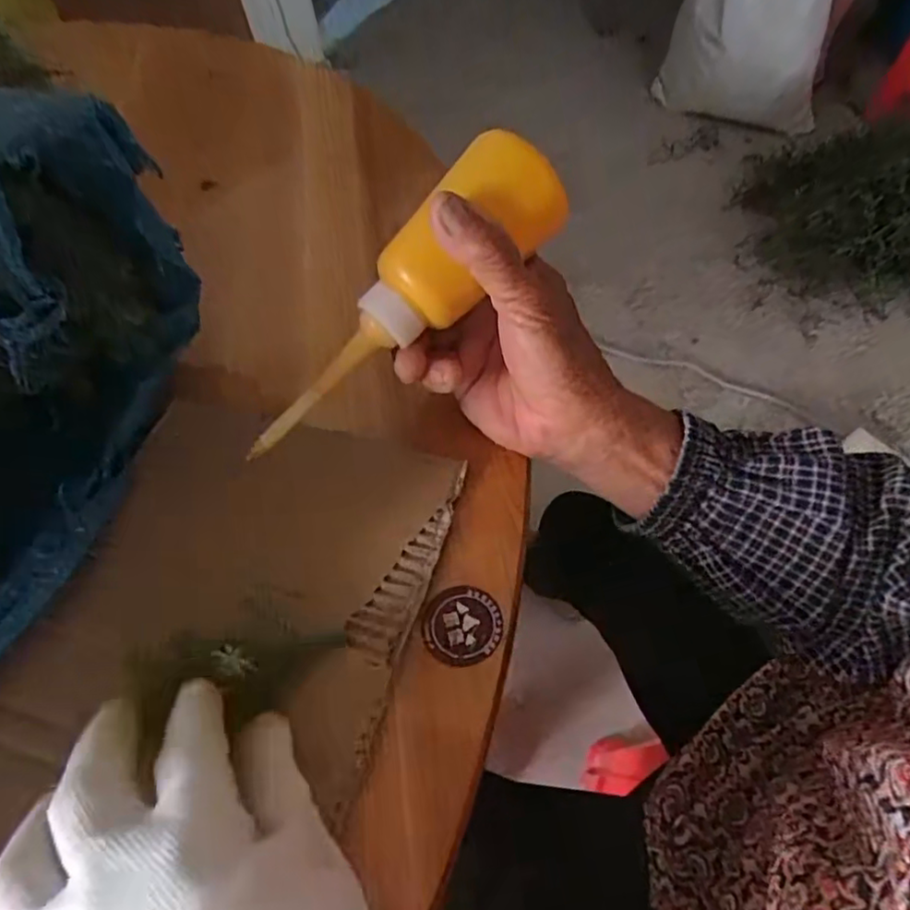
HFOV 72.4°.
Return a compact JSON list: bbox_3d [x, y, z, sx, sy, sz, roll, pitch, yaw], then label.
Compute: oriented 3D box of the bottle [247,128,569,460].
[{"bbox_3d":[-0.026,-0.068,0.277,0.174,0.037,0.041,-45,63,5],"label":"bottle"}]

